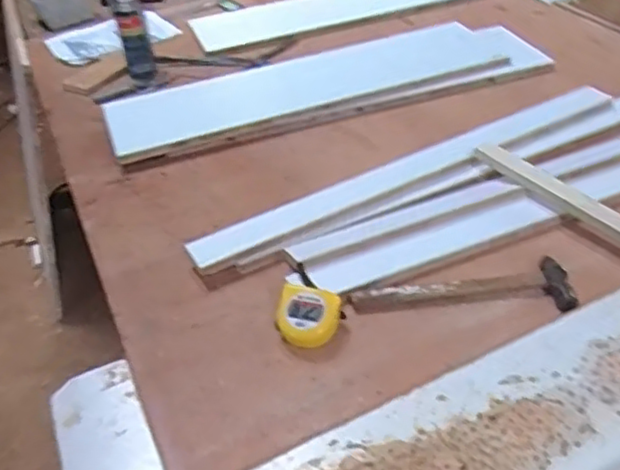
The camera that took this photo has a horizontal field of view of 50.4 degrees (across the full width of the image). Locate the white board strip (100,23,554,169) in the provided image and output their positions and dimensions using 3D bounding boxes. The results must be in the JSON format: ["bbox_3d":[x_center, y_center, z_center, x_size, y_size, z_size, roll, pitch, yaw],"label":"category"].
[{"bbox_3d":[0.031,-0.313,1.355,0.861,0.026,0.262,-15,40,-11],"label":"white board strip"}]

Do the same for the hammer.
[{"bbox_3d":[0.202,0.072,0.874,0.278,0.024,0.071,-2,40,5],"label":"hammer"}]

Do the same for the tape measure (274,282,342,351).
[{"bbox_3d":[-0.001,0.104,0.833,0.082,0.049,0.067,2,40,10],"label":"tape measure"}]

